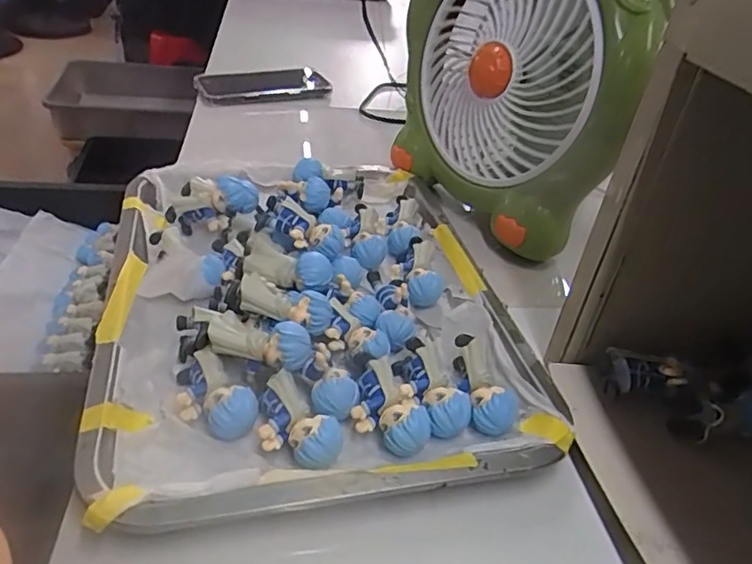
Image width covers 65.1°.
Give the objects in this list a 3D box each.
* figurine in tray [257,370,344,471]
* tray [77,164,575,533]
[{"bbox_3d":[-0.044,0.078,0.312,0.054,0.022,0.032,33,44,30],"label":"figurine in tray"},{"bbox_3d":[-0.049,-0.007,0.400,0.252,0.033,0.330,-4,38,-14],"label":"tray"}]

